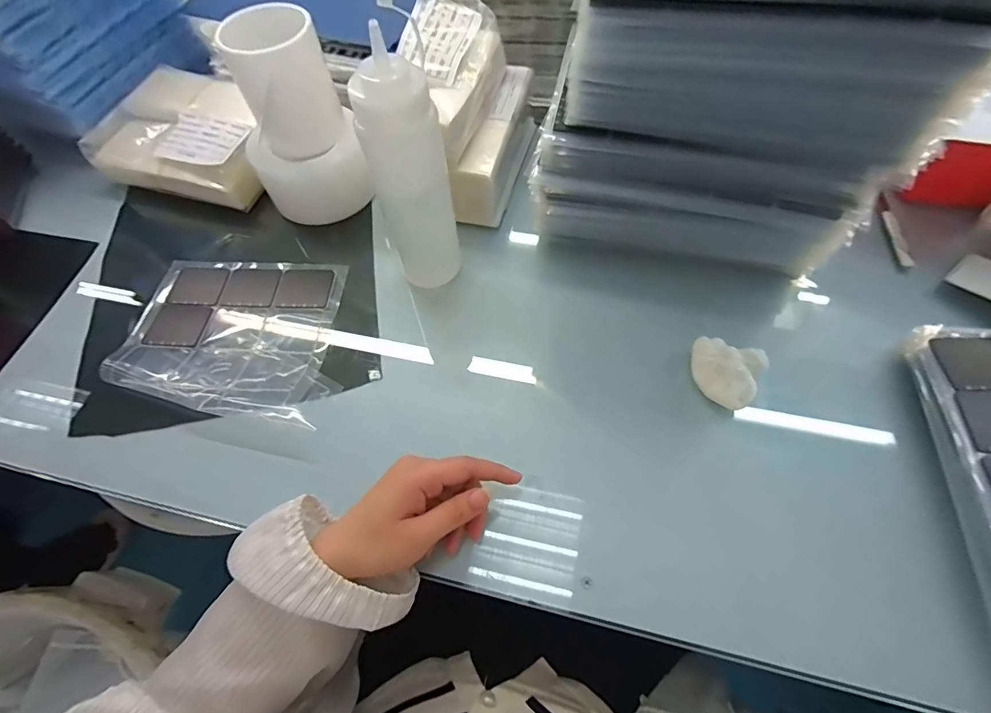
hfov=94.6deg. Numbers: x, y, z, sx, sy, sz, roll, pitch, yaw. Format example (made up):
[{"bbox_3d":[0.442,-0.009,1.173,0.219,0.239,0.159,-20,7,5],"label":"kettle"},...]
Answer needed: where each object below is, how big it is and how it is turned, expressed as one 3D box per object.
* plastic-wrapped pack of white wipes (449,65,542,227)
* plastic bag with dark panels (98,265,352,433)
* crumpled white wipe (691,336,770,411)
[{"bbox_3d":[0.009,-0.240,0.524,0.046,0.072,0.202,15,63,10],"label":"plastic-wrapped pack of white wipes"},{"bbox_3d":[-0.264,-0.025,0.460,0.213,0.022,0.179,3,61,4],"label":"plastic bag with dark panels"},{"bbox_3d":[0.199,0.011,0.396,0.061,0.037,0.041,37,69,20],"label":"crumpled white wipe"}]

